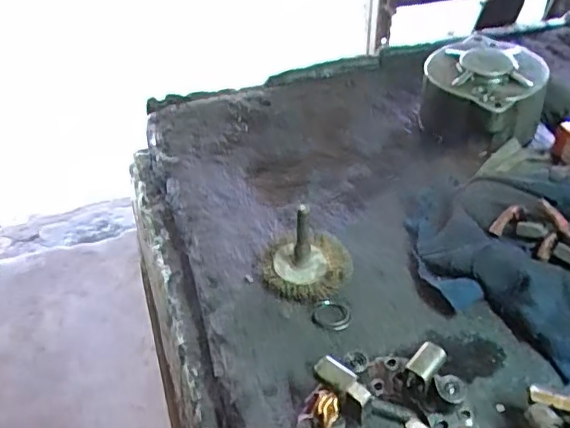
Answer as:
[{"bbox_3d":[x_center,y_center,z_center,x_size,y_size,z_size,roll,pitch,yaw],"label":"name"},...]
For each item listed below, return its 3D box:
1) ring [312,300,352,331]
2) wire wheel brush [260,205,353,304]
[{"bbox_3d":[0.023,0.050,0.292,0.019,0.004,0.018,-3,39,2],"label":"ring"},{"bbox_3d":[0.010,0.015,0.300,0.044,0.047,0.040,-3,39,2],"label":"wire wheel brush"}]

